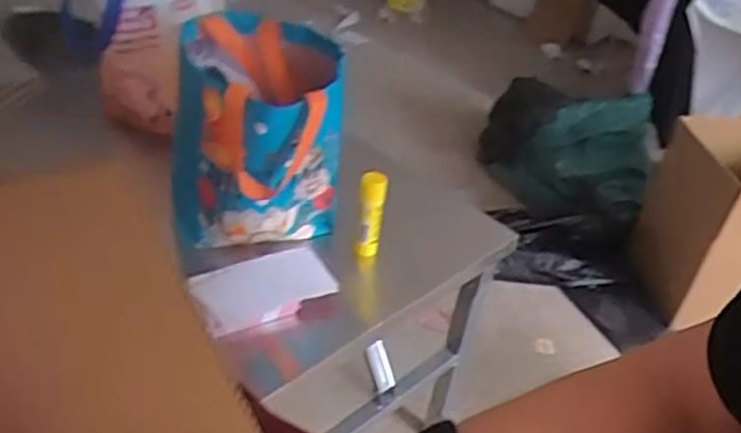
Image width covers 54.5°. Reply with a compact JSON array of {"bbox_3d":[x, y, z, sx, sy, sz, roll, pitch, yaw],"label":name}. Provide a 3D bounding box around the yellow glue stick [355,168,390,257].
[{"bbox_3d":[0.001,-0.008,0.930,0.033,0.117,0.037,8,36,1],"label":"yellow glue stick"}]

